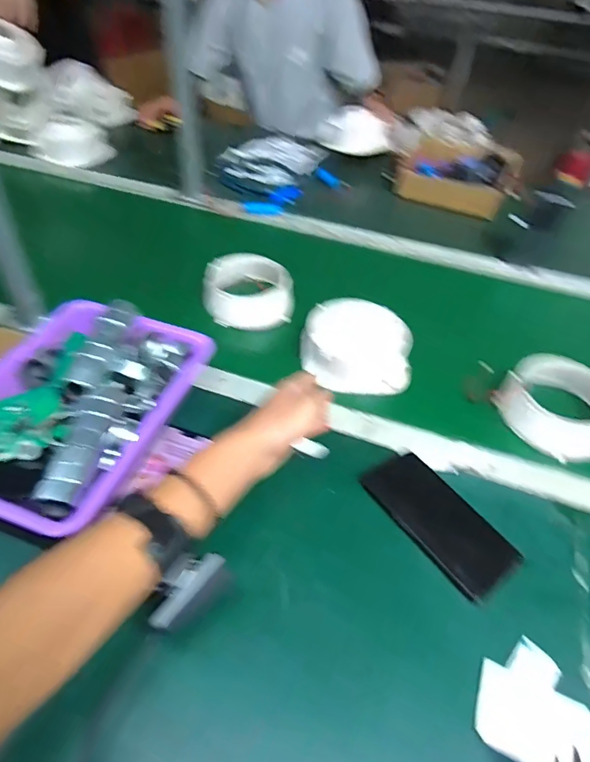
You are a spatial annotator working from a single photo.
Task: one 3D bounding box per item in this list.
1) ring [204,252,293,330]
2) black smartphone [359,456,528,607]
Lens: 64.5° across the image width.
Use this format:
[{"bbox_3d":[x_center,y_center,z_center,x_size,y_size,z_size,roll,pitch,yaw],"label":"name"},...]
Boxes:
[{"bbox_3d":[-0.075,-0.143,0.745,0.132,0.074,0.132,2,47,-2],"label":"ring"},{"bbox_3d":[0.150,0.142,0.488,0.077,0.009,0.161,-26,54,-25],"label":"black smartphone"}]

